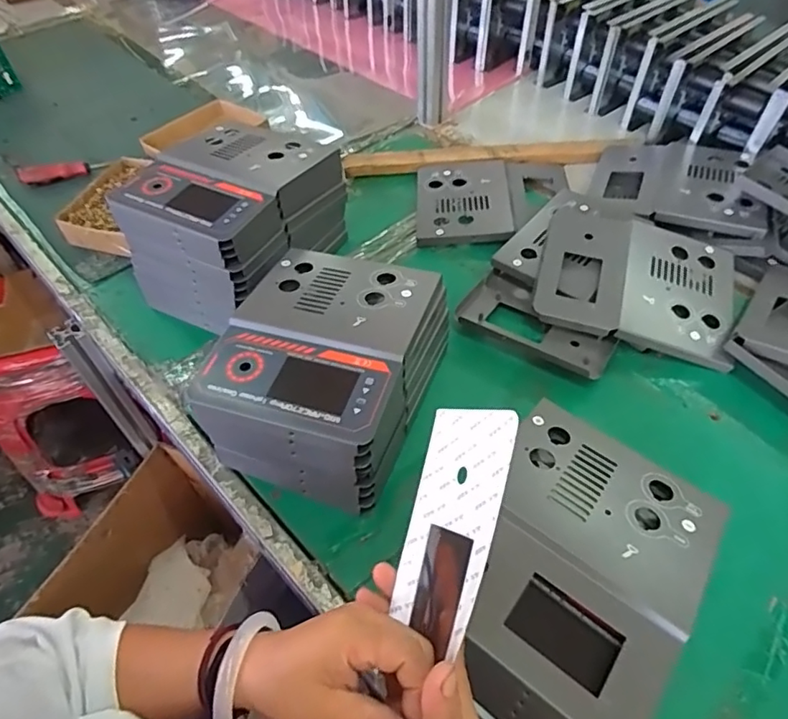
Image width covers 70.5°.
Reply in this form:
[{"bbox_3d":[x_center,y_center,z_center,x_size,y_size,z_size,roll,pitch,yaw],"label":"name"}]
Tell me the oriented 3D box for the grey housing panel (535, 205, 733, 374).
[{"bbox_3d":[0.295,-0.102,0.680,0.223,0.038,0.196,15,53,14],"label":"grey housing panel"}]

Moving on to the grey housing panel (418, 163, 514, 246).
[{"bbox_3d":[0.103,-0.232,0.829,0.136,0.030,0.180,0,51,2],"label":"grey housing panel"}]

